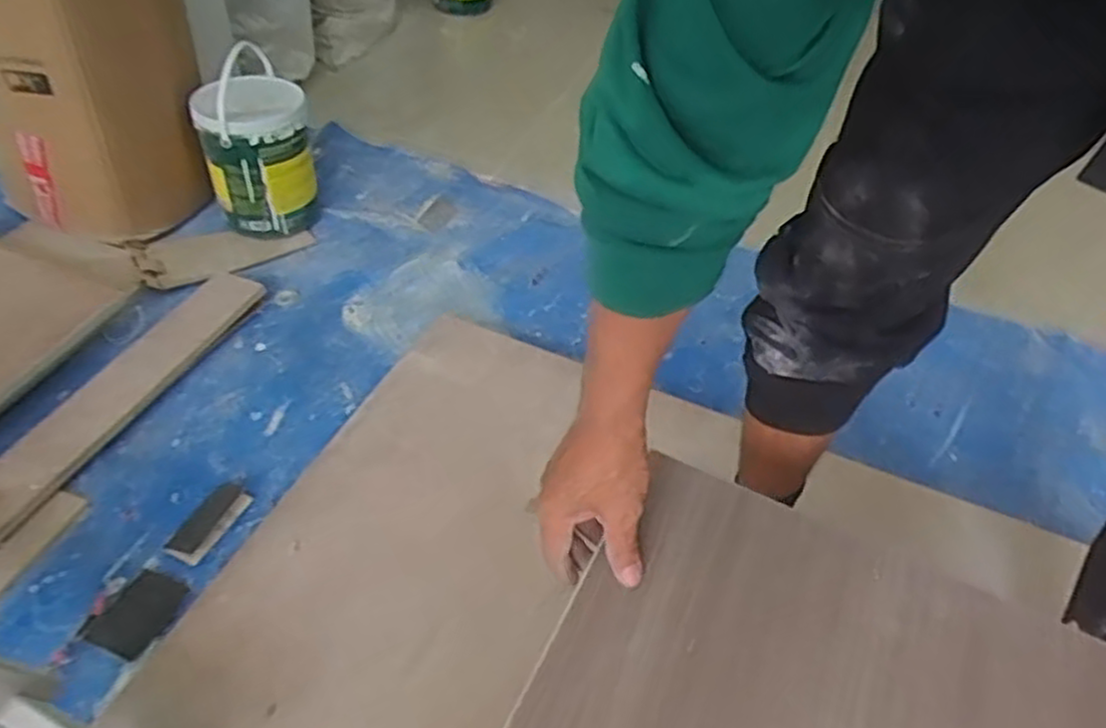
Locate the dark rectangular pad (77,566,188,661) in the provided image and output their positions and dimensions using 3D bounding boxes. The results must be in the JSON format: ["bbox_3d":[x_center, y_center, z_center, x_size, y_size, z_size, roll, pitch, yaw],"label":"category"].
[{"bbox_3d":[-0.449,0.268,0.822,0.070,0.009,0.091,21,46,13],"label":"dark rectangular pad"}]

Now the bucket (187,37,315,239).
[{"bbox_3d":[-0.481,-0.353,1.243,0.166,0.225,0.193,-14,49,-20],"label":"bucket"}]

